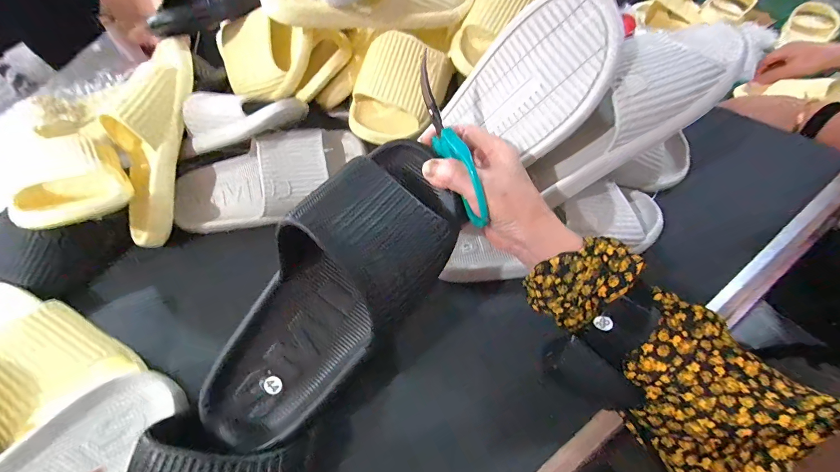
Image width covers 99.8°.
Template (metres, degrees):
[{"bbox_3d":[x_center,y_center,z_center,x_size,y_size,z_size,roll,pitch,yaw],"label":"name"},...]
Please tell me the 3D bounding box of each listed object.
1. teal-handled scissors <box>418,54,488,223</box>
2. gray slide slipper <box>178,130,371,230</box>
[{"bbox_3d":[0.023,-0.077,0.295,0.008,0.044,0.141,-19,86,-10],"label":"teal-handled scissors"},{"bbox_3d":[-0.191,-0.068,0.449,0.249,0.075,0.099,-16,85,-1],"label":"gray slide slipper"}]

